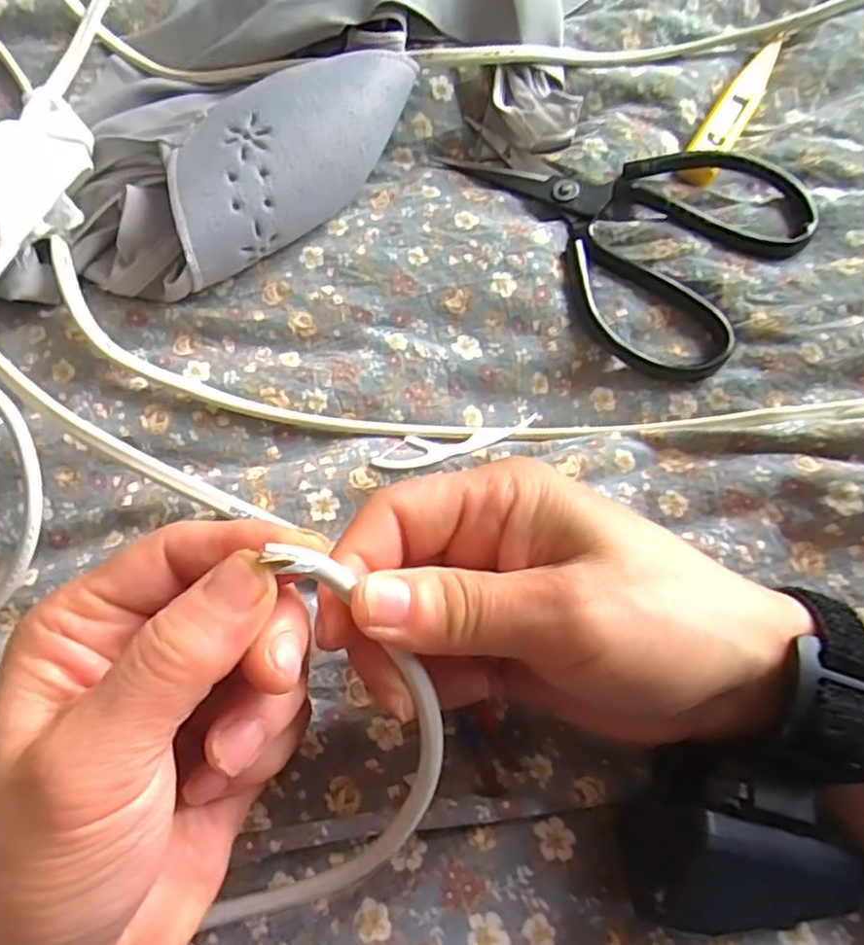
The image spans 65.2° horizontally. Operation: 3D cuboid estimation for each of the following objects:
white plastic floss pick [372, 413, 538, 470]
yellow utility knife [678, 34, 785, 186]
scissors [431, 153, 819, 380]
[{"bbox_3d":[0.012,-0.014,0.288,0.076,0.010,0.017,-16,69,-19],"label":"white plastic floss pick"},{"bbox_3d":[0.157,-0.190,0.345,0.019,0.005,0.113,31,72,11],"label":"yellow utility knife"},{"bbox_3d":[0.103,-0.124,0.320,0.116,0.018,0.161,-31,72,-11],"label":"scissors"}]

